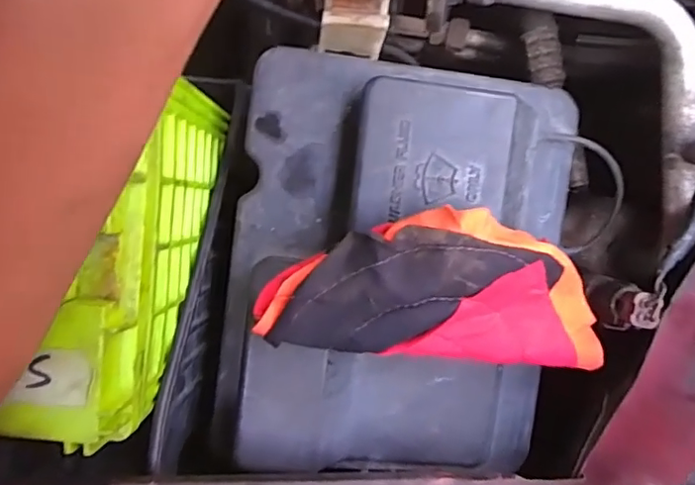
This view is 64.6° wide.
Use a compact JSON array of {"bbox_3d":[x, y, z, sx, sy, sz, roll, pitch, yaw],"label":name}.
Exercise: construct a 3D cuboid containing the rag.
[{"bbox_3d":[0.048,0.023,0.271,0.175,0.041,0.079,7,95,0],"label":"rag"}]

